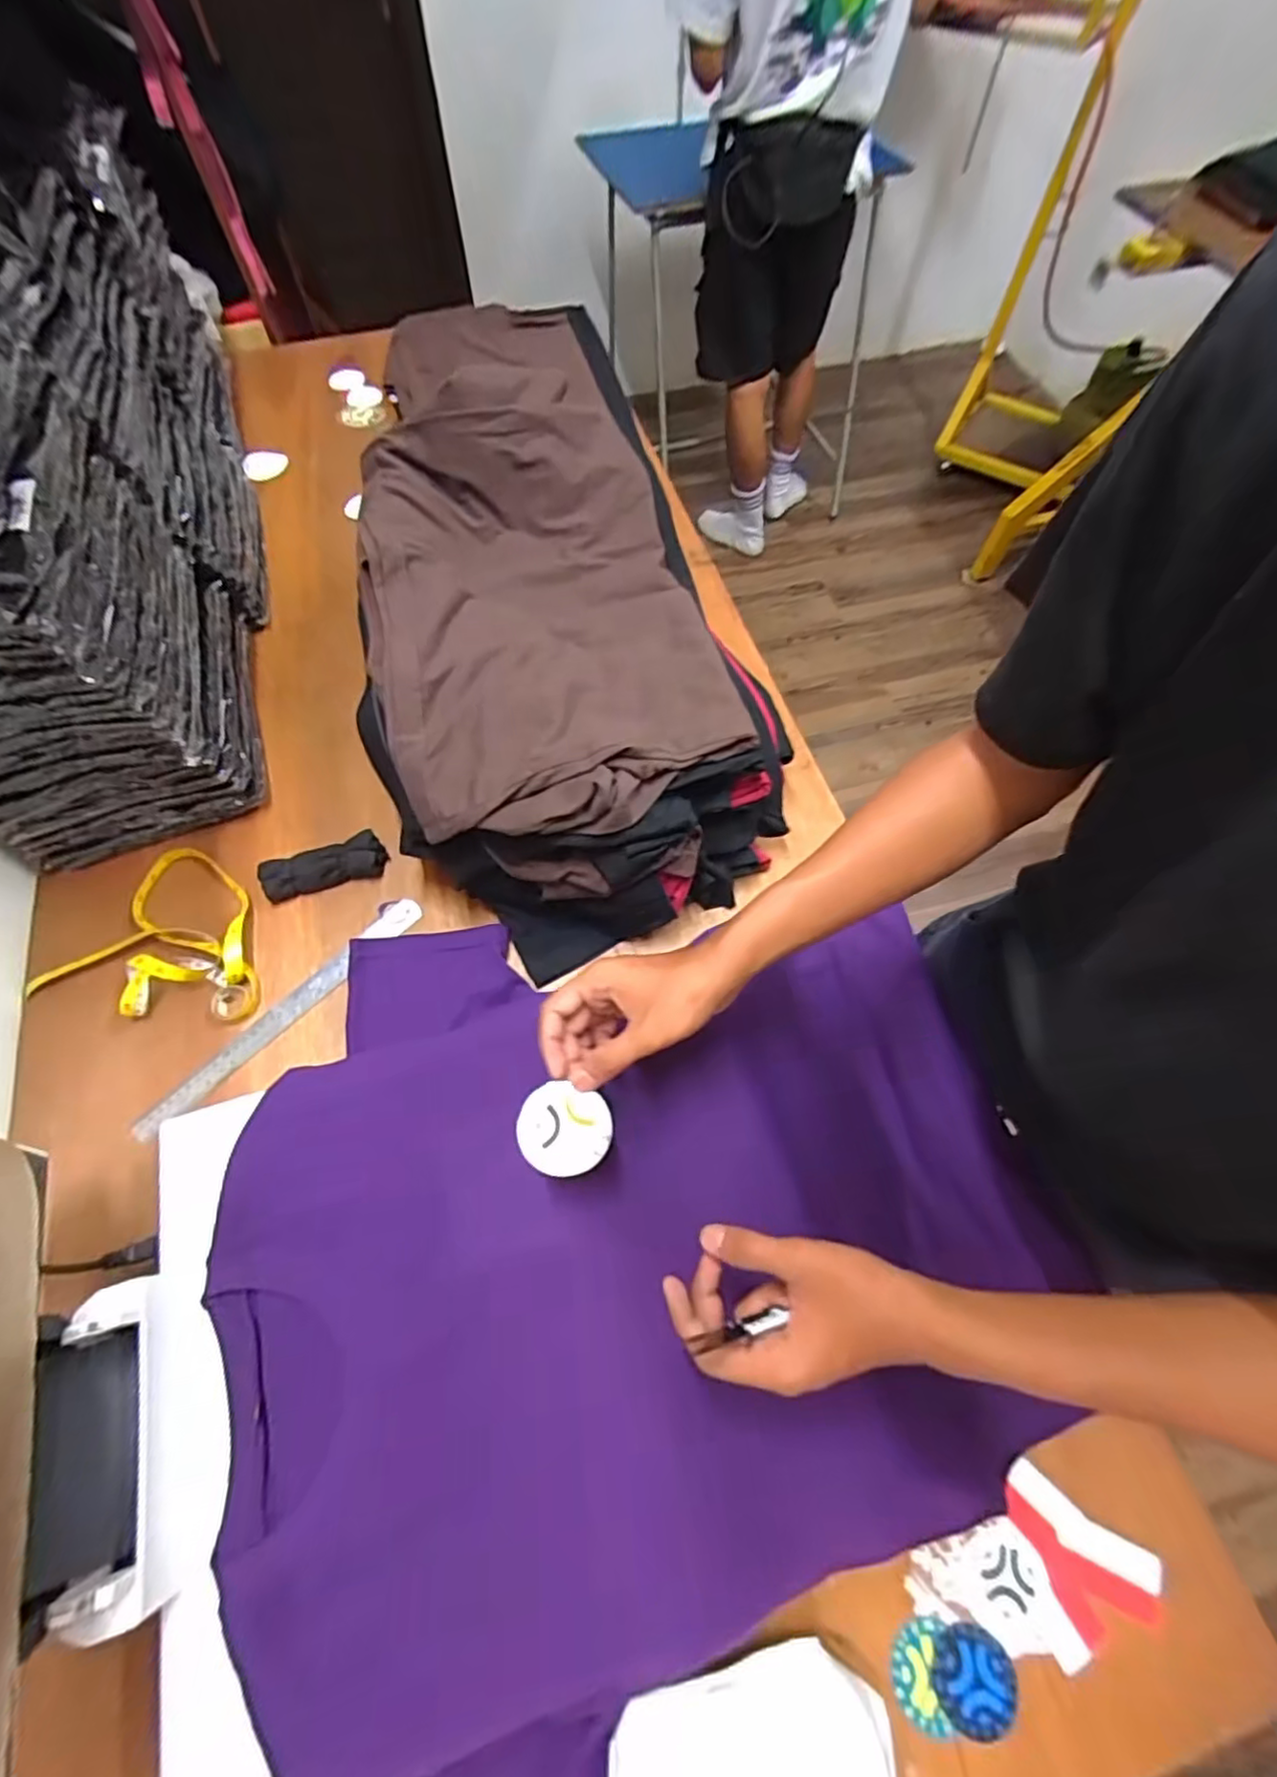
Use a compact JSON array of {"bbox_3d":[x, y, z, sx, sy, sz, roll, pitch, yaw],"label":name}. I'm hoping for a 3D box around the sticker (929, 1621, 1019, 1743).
[{"bbox_3d":[0.236,0.552,0.460,0.059,0.004,0.058,0,65,0],"label":"sticker"}]

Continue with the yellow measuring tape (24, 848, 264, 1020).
[{"bbox_3d":[-0.475,0.065,0.667,0.202,0.044,0.195,29,68,13],"label":"yellow measuring tape"}]

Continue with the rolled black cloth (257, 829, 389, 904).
[{"bbox_3d":[-0.343,-0.023,0.721,0.130,0.032,0.043,-16,66,-7],"label":"rolled black cloth"}]

